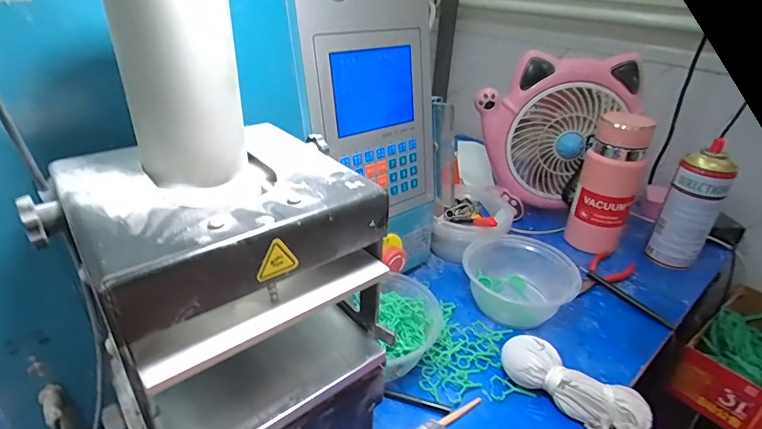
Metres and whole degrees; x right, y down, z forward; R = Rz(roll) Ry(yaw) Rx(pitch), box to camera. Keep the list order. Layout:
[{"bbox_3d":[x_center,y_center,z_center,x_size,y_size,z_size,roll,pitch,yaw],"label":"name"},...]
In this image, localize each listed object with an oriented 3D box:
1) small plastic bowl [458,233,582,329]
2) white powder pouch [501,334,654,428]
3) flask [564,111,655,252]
[{"bbox_3d":[0.167,0.084,0.530,0.129,0.059,0.120,2,30,-1],"label":"small plastic bowl"},{"bbox_3d":[0.186,0.164,0.411,0.134,0.034,0.044,21,34,29],"label":"white powder pouch"},{"bbox_3d":[0.331,-0.040,0.627,0.077,0.207,0.080,14,31,18],"label":"flask"}]

